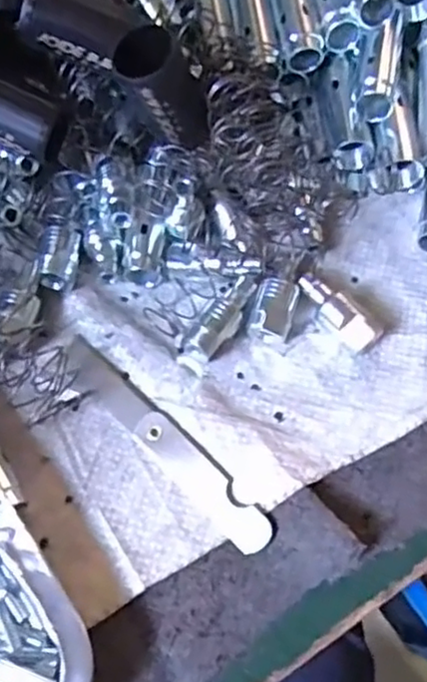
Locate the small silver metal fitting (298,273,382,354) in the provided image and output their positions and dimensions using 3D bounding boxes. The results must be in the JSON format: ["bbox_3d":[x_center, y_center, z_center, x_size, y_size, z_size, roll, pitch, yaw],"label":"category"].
[{"bbox_3d":[0.066,-0.015,0.357,0.018,0.021,0.051,-36,72,-14],"label":"small silver metal fitting"}]

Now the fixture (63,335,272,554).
[{"bbox_3d":[-0.026,0.051,0.337,0.020,0.006,0.142,-43,74,-16],"label":"fixture"}]

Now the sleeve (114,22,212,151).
[{"bbox_3d":[-0.021,-0.121,0.328,0.028,0.071,0.031,6,65,29],"label":"sleeve"}]

